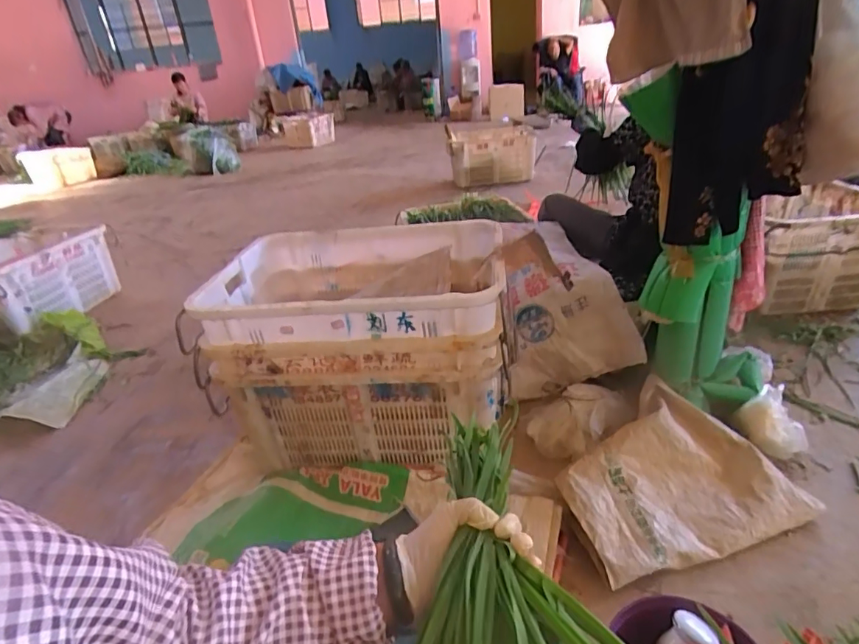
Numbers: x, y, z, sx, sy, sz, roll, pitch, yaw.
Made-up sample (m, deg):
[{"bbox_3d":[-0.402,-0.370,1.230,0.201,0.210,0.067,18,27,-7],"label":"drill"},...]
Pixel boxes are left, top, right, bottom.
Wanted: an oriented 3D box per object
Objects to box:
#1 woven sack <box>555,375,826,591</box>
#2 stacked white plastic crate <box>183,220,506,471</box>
[{"bbox_3d":[0.516,0.330,1.121,0.473,0.150,0.379,-12,25,-13],"label":"woven sack"},{"bbox_3d":[-0.143,0.056,1.249,0.651,0.448,0.473,-4,28,4],"label":"stacked white plastic crate"}]

